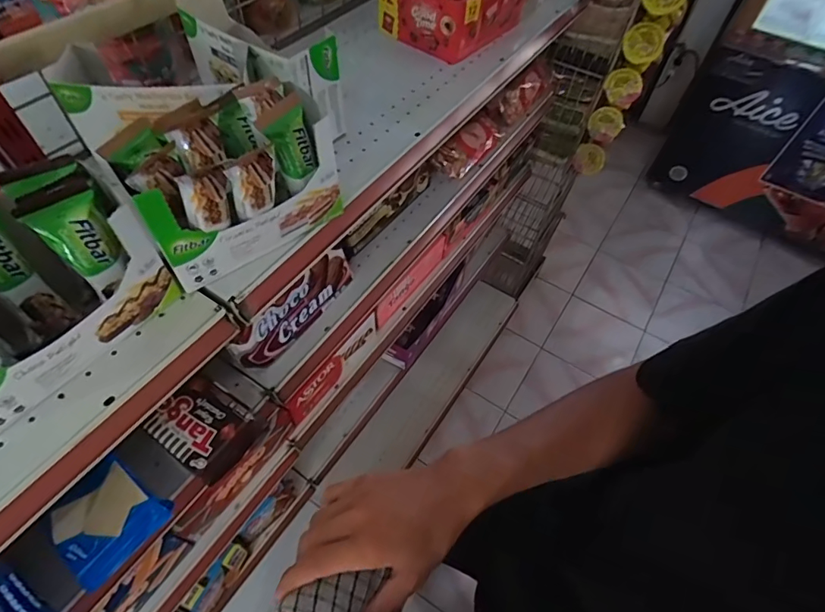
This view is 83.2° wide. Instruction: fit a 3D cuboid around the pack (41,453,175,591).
[{"bbox_3d":[-0.315,0.218,0.477,0.087,0.028,0.091,32,59,18],"label":"pack"}]

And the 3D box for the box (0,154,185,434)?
[{"bbox_3d":[-0.291,-0.011,0.357,0.085,0.129,0.172,34,60,19],"label":"box"}]

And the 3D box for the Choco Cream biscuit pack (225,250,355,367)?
[{"bbox_3d":[-0.154,0.000,0.633,0.033,0.062,0.205,32,59,18],"label":"Choco Cream biscuit pack"}]

